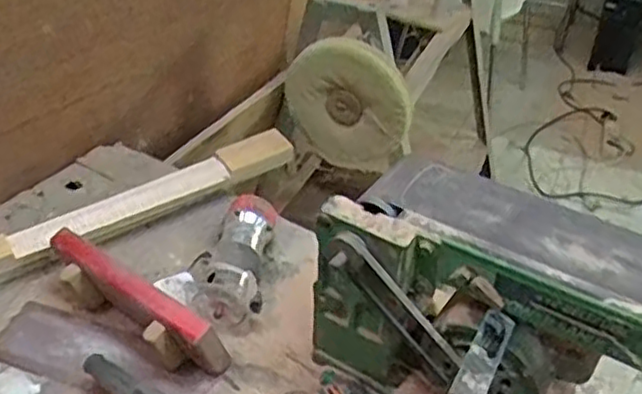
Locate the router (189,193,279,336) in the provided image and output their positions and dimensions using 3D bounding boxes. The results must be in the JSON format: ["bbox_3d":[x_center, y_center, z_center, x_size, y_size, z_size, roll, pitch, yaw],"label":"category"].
[{"bbox_3d":[-0.127,0.087,0.991,0.103,0.075,0.223,3,37,2],"label":"router"}]

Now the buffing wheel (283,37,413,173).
[{"bbox_3d":[0.051,-0.179,1.390,0.266,0.273,0.043,19,41,22],"label":"buffing wheel"}]

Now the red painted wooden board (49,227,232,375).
[{"bbox_3d":[-0.249,0.142,0.903,0.291,0.100,0.061,26,43,28],"label":"red painted wooden board"}]

